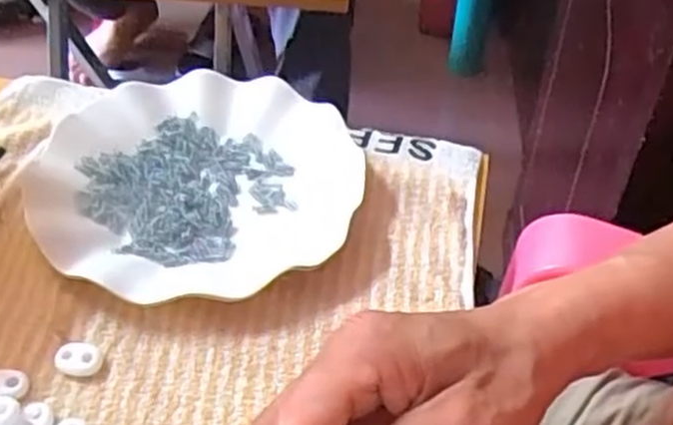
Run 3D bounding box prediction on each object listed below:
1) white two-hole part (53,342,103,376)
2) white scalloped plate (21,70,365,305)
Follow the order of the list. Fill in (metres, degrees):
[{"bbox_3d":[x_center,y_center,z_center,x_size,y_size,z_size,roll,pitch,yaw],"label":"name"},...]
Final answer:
[{"bbox_3d":[-0.122,0.069,0.354,0.024,0.008,0.014,6,44,5],"label":"white two-hole part"},{"bbox_3d":[-0.078,-0.018,0.433,0.178,0.025,0.176,1,44,-1],"label":"white scalloped plate"}]

